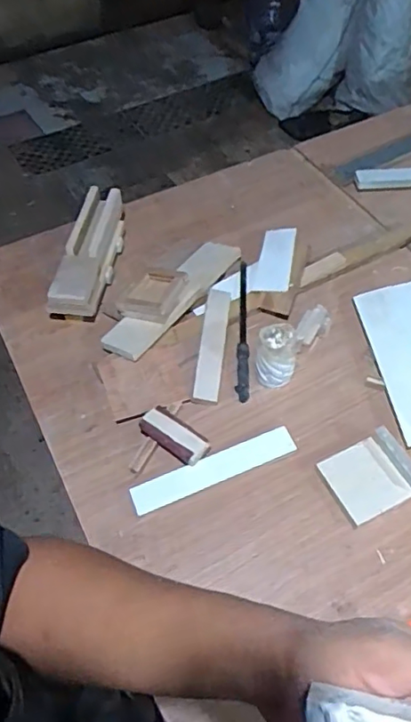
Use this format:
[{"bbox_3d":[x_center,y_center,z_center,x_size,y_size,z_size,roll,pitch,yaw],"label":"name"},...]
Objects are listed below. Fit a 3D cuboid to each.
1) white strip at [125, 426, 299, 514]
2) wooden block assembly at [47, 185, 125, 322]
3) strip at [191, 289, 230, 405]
[{"bbox_3d":[0.014,0.163,0.837,0.259,0.009,0.045,-20,66,-14],"label":"white strip"},{"bbox_3d":[-0.215,-0.219,1.063,0.087,0.078,0.302,8,55,7],"label":"wooden block assembly"},{"bbox_3d":[0.012,-0.030,0.959,0.041,0.009,0.234,5,55,5],"label":"strip"}]

